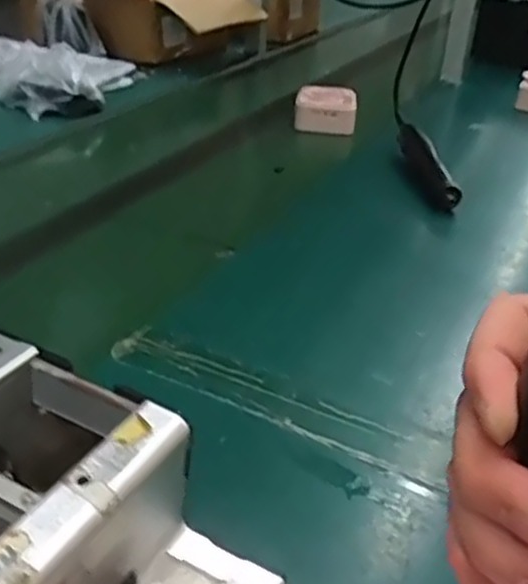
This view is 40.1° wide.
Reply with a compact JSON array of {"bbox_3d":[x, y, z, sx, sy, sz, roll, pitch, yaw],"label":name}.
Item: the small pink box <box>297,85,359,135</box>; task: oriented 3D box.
[{"bbox_3d":[0.103,-0.304,1.204,0.100,0.054,0.102,6,30,3],"label":"small pink box"}]

